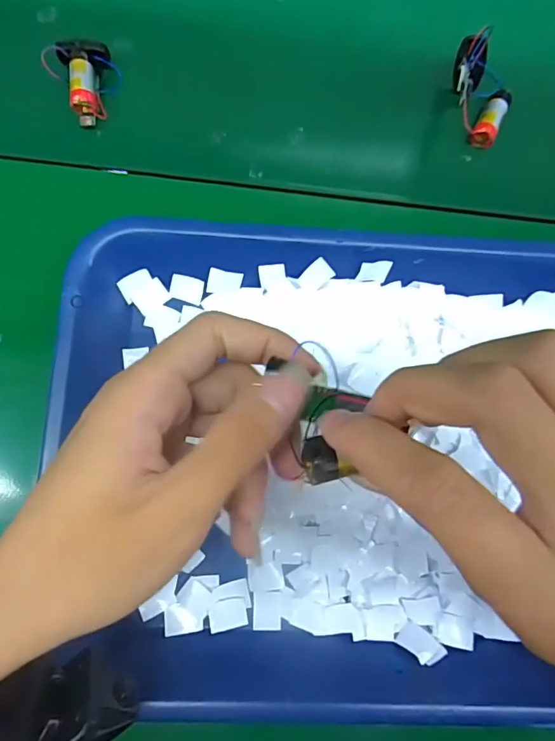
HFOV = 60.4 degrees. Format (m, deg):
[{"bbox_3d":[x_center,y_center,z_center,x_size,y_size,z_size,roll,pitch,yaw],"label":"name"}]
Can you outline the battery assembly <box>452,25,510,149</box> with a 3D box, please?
[{"bbox_3d":[0.140,-0.188,0.318,0.032,0.026,0.066,-16,83,-5],"label":"battery assembly"}]

